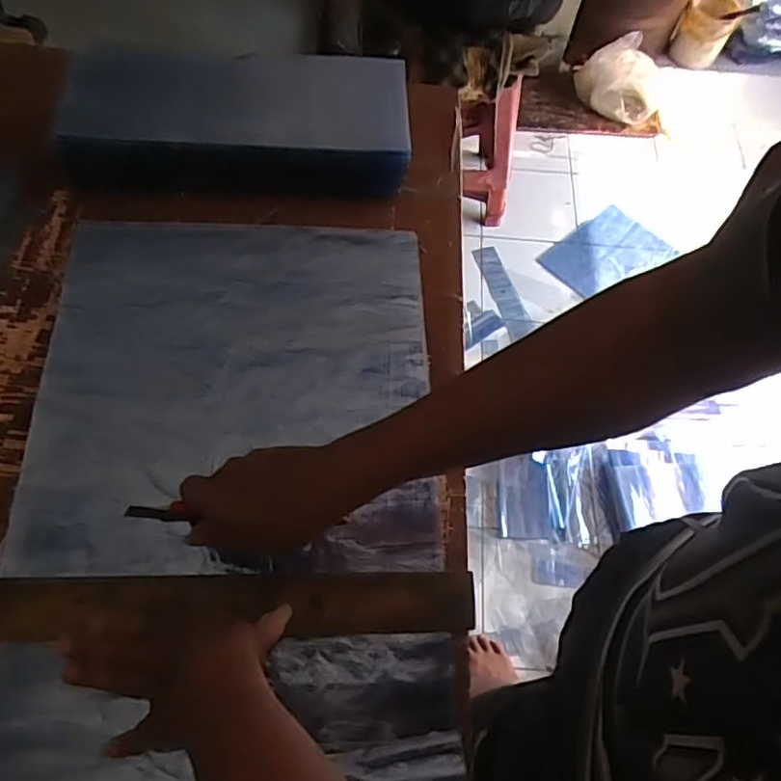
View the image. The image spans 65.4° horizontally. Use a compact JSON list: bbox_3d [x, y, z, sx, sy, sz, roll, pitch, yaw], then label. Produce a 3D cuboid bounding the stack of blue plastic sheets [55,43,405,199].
[{"bbox_3d":[-0.171,-0.315,0.699,0.372,0.096,0.154,2,63,-2],"label":"stack of blue plastic sheets"}]

